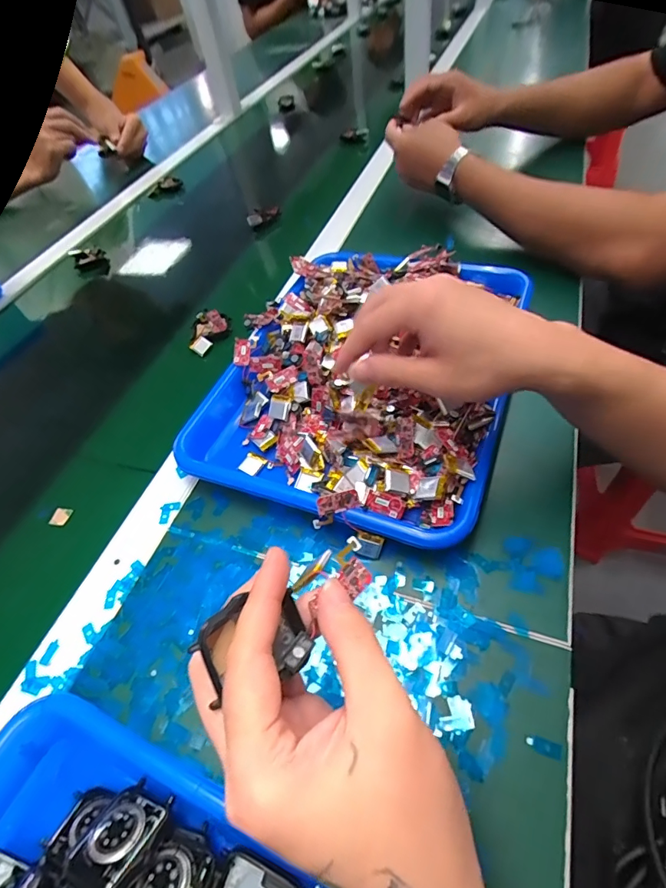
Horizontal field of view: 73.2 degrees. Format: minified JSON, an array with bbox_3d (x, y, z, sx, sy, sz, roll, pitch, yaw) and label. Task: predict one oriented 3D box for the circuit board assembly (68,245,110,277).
[{"bbox_3d":[-0.372,-0.280,0.687,0.053,0.041,0.015,-11,15,-1],"label":"circuit board assembly"}]

